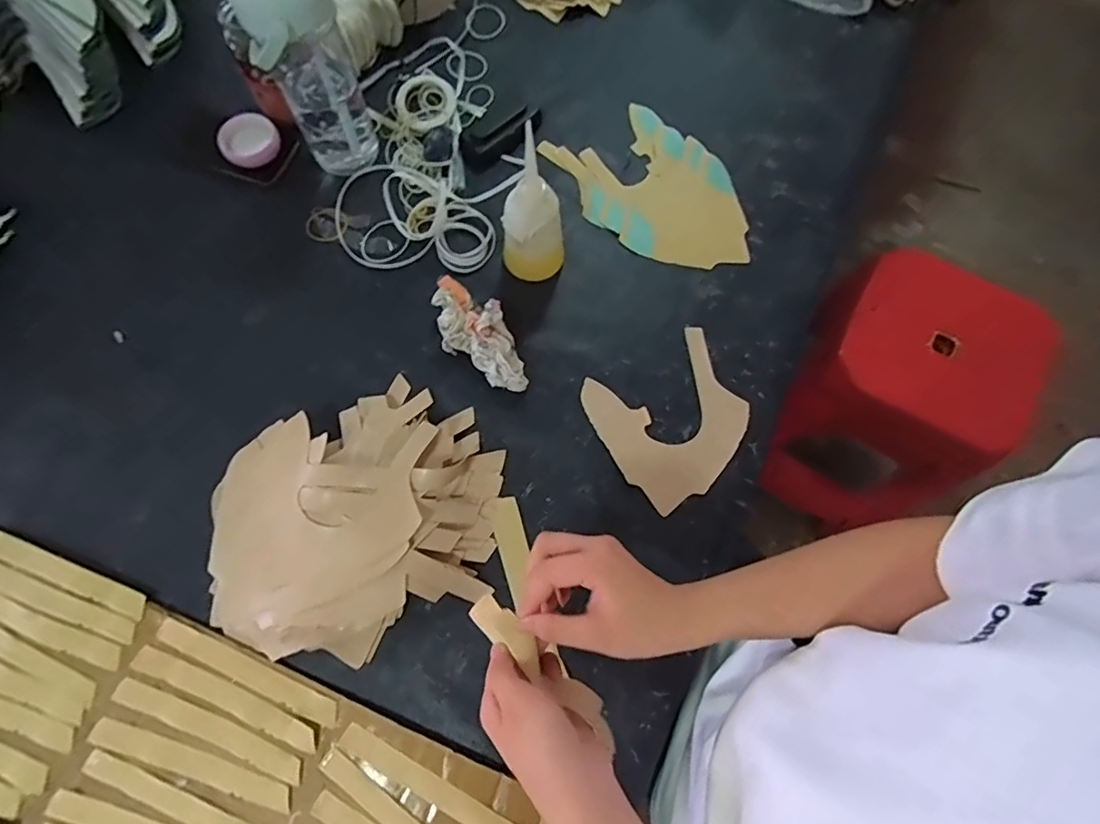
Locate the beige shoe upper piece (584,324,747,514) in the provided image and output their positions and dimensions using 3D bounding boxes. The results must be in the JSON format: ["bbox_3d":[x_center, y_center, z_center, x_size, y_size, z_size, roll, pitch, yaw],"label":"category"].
[{"bbox_3d":[0.128,0.008,0.565,0.151,0.005,0.152,-27,74,-9],"label":"beige shoe upper piece"}]

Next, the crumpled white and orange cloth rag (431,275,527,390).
[{"bbox_3d":[-0.079,-0.085,0.572,0.069,0.038,0.150,-21,73,-8],"label":"crumpled white and orange cloth rag"}]

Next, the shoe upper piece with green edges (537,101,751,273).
[{"bbox_3d":[0.129,-0.271,0.659,0.171,0.014,0.266,-39,76,-12],"label":"shoe upper piece with green edges"}]

